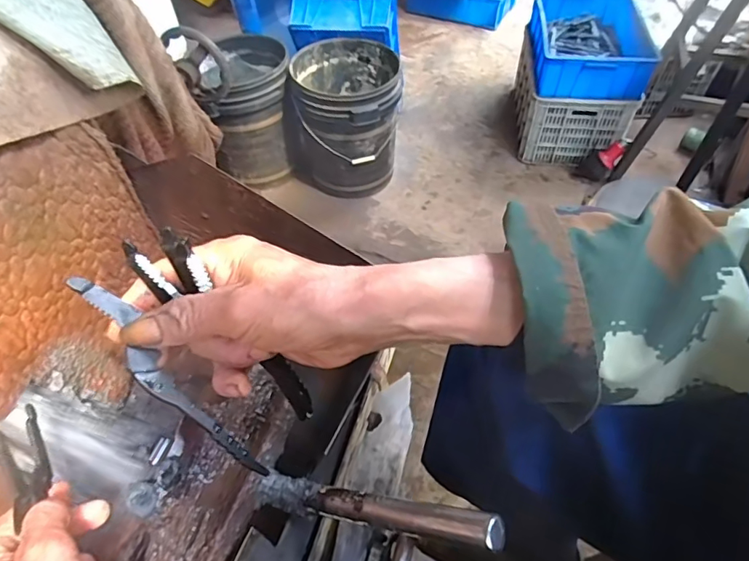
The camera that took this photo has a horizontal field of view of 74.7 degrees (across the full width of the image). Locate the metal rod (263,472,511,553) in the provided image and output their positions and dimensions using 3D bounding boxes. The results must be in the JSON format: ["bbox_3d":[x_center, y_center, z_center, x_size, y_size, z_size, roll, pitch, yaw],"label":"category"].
[{"bbox_3d":[-0.004,0.142,0.308,0.177,0.020,0.020,-9,44,37],"label":"metal rod"}]

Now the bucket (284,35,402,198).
[{"bbox_3d":[-0.101,-0.556,1.732,0.366,0.418,0.348,0,52,1],"label":"bucket"}]

